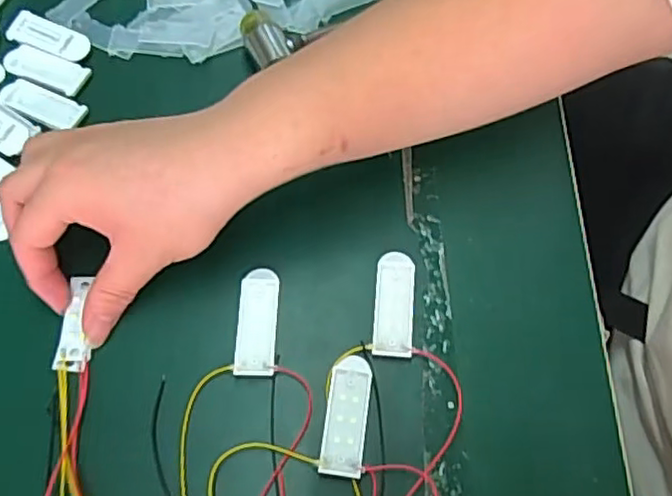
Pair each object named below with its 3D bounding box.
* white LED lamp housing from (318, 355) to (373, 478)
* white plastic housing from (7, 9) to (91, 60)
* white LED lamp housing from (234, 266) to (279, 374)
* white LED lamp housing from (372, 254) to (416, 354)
[{"bbox_3d":[0.005,0.081,0.312,0.021,0.004,0.057,7,66,3],"label":"white LED lamp housing"},{"bbox_3d":[-0.183,-0.135,0.407,0.058,0.006,0.021,21,67,10],"label":"white plastic housing"},{"bbox_3d":[-0.041,0.038,0.332,0.020,0.006,0.056,1,65,1],"label":"white LED lamp housing"},{"bbox_3d":[0.031,0.029,0.337,0.020,0.005,0.057,4,65,2],"label":"white LED lamp housing"}]

